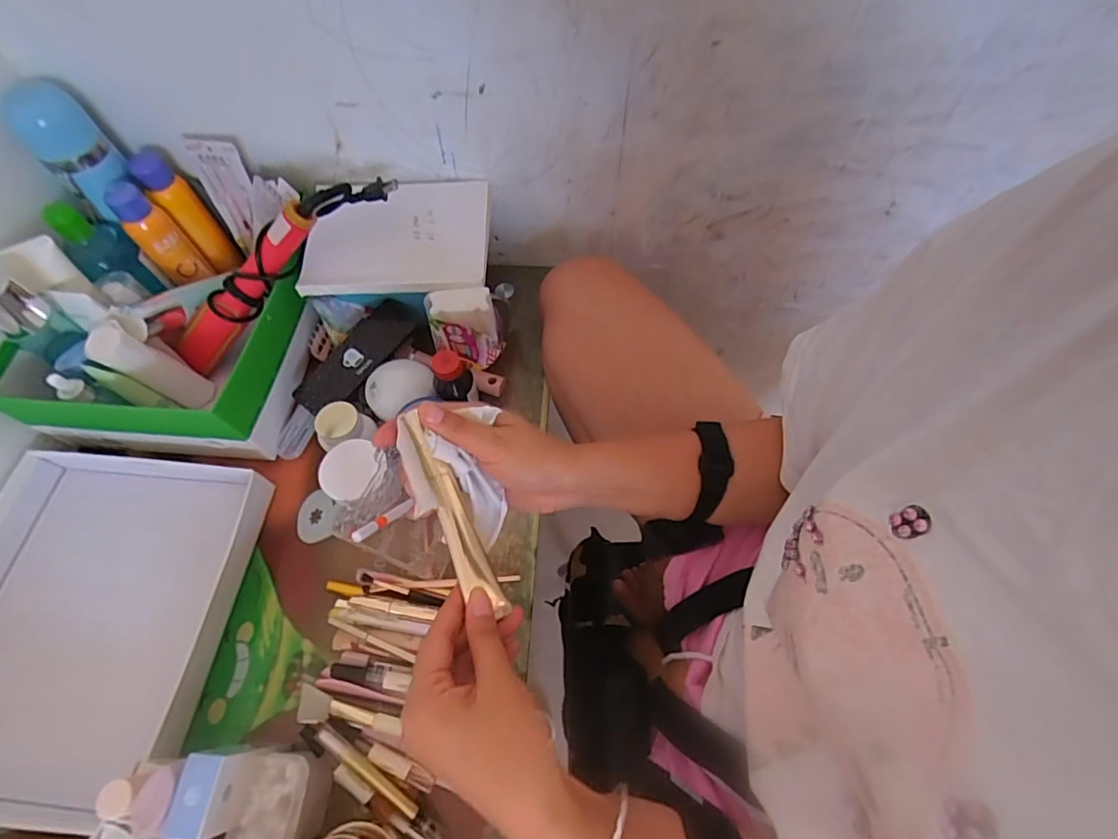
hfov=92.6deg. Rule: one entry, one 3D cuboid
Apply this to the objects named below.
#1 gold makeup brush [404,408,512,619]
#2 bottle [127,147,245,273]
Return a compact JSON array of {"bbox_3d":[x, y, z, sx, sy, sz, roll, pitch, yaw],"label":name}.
[{"bbox_3d":[-0.072,0.059,0.348,0.021,0.014,0.140,-24,85,-12],"label":"gold makeup brush"},{"bbox_3d":[-0.440,-0.246,0.637,0.042,0.148,0.056,-42,70,-19],"label":"bottle"}]

